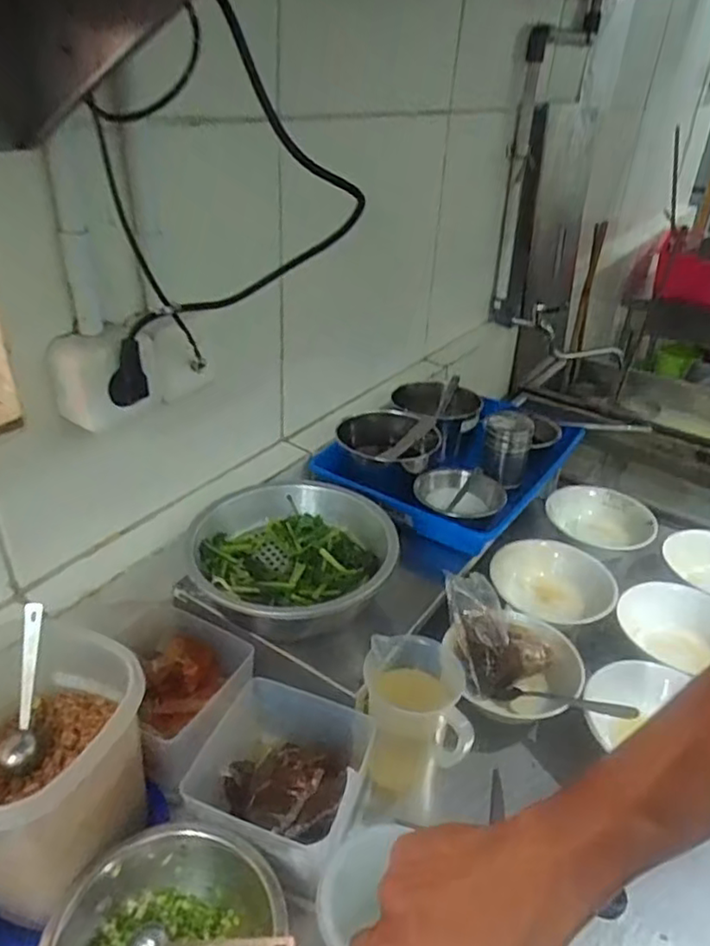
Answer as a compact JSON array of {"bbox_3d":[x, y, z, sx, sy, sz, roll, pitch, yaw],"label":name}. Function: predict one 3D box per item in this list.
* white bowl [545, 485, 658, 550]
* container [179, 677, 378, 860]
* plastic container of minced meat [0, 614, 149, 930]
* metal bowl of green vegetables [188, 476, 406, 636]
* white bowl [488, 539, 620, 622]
[{"bbox_3d":[0.379,0.078,1.014,0.157,0.050,0.157,2,32,-1],"label":"white bowl"},{"bbox_3d":[-0.073,0.286,0.605,0.155,0.093,0.140,13,33,16],"label":"container"},{"bbox_3d":[-0.268,0.253,0.543,0.159,0.189,0.162,21,36,26],"label":"plastic container of minced meat"},{"bbox_3d":[-0.069,0.104,0.711,0.204,0.080,0.211,2,32,-1],"label":"metal bowl of green vegetables"},{"bbox_3d":[0.254,0.144,0.880,0.172,0.050,0.172,2,32,-1],"label":"white bowl"}]

